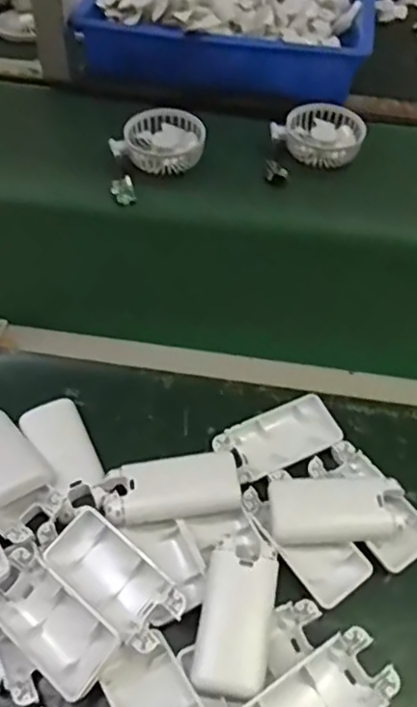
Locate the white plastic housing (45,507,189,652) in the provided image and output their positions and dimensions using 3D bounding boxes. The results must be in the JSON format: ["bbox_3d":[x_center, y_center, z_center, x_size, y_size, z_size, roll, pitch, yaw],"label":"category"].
[{"bbox_3d":[-0.061,0.145,0.400,0.094,0.017,0.047,38,61,22],"label":"white plastic housing"}]

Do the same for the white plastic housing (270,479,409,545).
[{"bbox_3d":[0.090,0.109,0.437,0.091,0.018,0.045,0,54,-3],"label":"white plastic housing"}]

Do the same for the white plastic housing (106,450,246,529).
[{"bbox_3d":[-0.025,0.096,0.442,0.095,0.018,0.044,-9,55,-8],"label":"white plastic housing"}]

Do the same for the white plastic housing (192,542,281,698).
[{"bbox_3d":[0.017,0.165,0.390,0.043,0.018,0.088,10,54,5],"label":"white plastic housing"}]

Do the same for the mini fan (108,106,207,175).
[{"bbox_3d":[-0.051,-0.244,0.711,0.093,0.029,0.089,1,54,-2],"label":"mini fan"}]

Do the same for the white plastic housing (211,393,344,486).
[{"bbox_3d":[0.055,0.067,0.480,0.095,0.013,0.047,-21,58,-17],"label":"white plastic housing"}]

